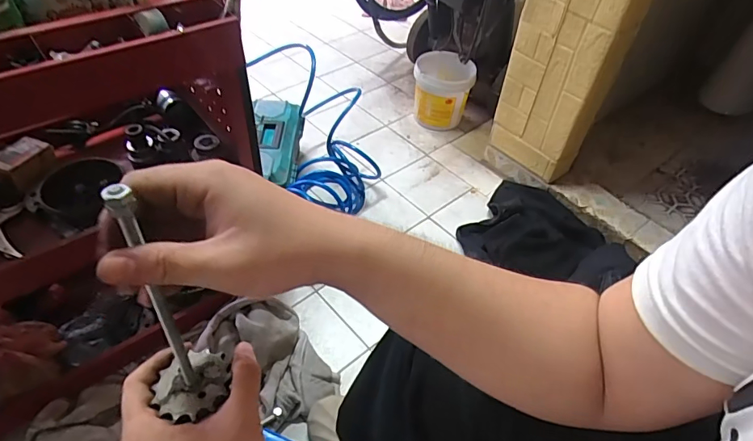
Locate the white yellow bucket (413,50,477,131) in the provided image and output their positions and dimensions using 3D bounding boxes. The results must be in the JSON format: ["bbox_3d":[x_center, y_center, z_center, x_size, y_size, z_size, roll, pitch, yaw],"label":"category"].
[{"bbox_3d":[0.230,-0.443,1.580,0.198,0.211,0.198,2,47,-2],"label":"white yellow bucket"}]

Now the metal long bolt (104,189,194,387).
[{"bbox_3d":[-0.131,0.049,0.279,0.012,0.160,0.009,-14,40,-18],"label":"metal long bolt"}]

